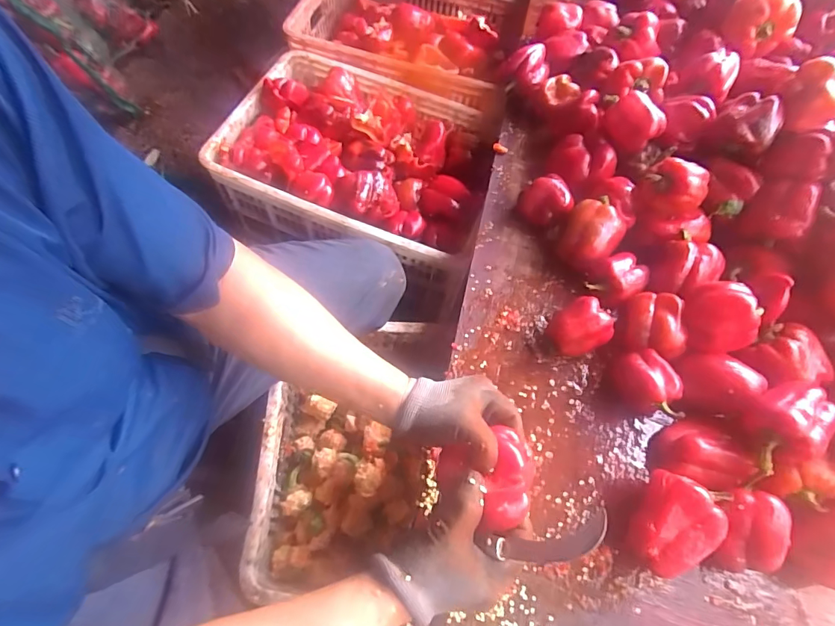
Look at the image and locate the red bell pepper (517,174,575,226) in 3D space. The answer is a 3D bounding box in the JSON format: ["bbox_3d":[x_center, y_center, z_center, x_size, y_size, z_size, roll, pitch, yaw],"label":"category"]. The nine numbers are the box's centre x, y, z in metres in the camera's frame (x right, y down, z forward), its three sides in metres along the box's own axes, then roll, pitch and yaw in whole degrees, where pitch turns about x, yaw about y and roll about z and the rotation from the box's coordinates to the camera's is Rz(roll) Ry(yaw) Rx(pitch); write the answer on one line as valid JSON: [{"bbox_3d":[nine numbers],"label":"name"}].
[{"bbox_3d":[0.194,-0.166,0.677,0.064,0.065,0.074,-17,65,-12],"label":"red bell pepper"}]

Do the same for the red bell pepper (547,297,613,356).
[{"bbox_3d":[0.211,0.023,0.573,0.060,0.067,0.061,2,63,-3],"label":"red bell pepper"}]

